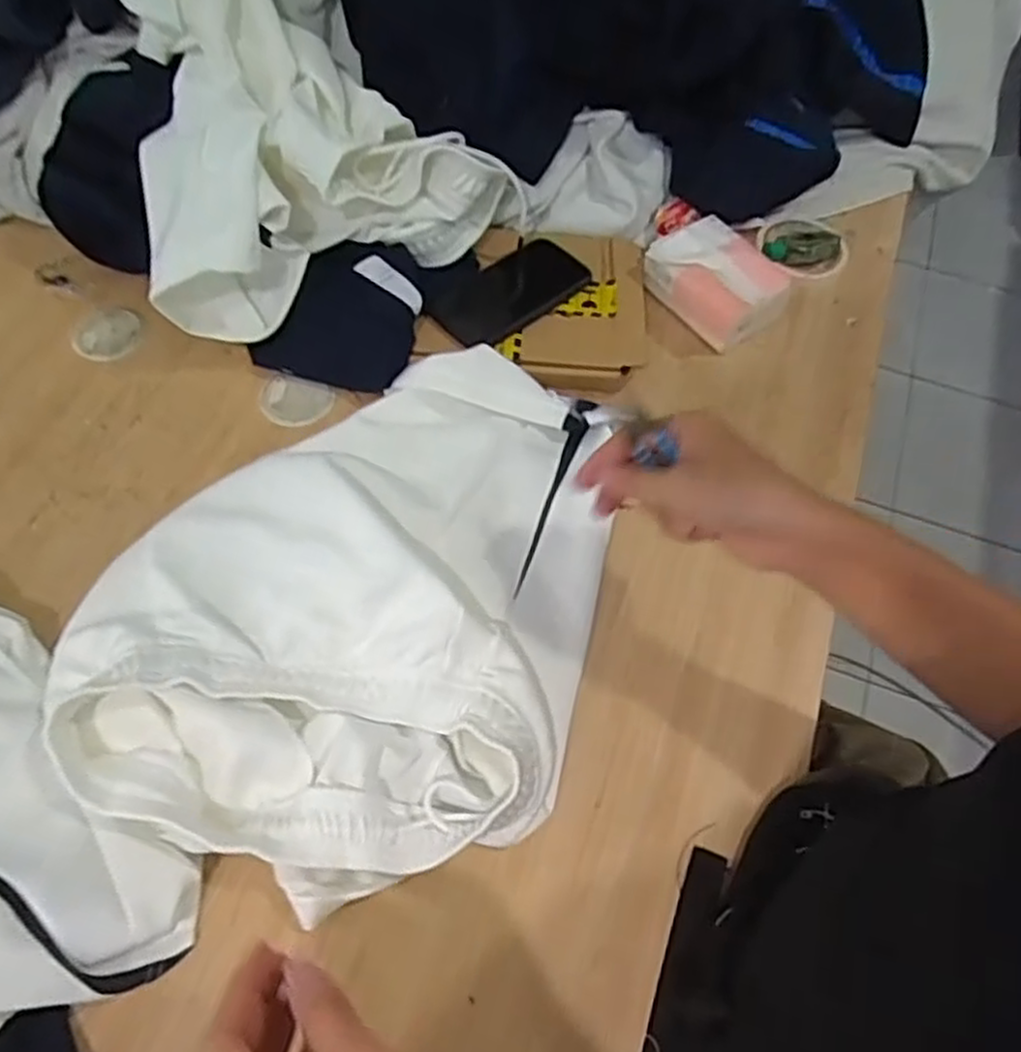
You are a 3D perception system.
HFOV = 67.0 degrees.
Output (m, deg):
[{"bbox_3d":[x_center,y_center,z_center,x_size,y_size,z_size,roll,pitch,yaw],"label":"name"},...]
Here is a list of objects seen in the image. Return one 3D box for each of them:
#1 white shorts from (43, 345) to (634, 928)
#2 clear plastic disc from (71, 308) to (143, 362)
[{"bbox_3d":[-0.094,0.035,0.583,0.336,0.059,0.435,23,61,10],"label":"white shorts"},{"bbox_3d":[-0.385,-0.183,0.735,0.061,0.005,0.062,1,60,-2],"label":"clear plastic disc"}]

